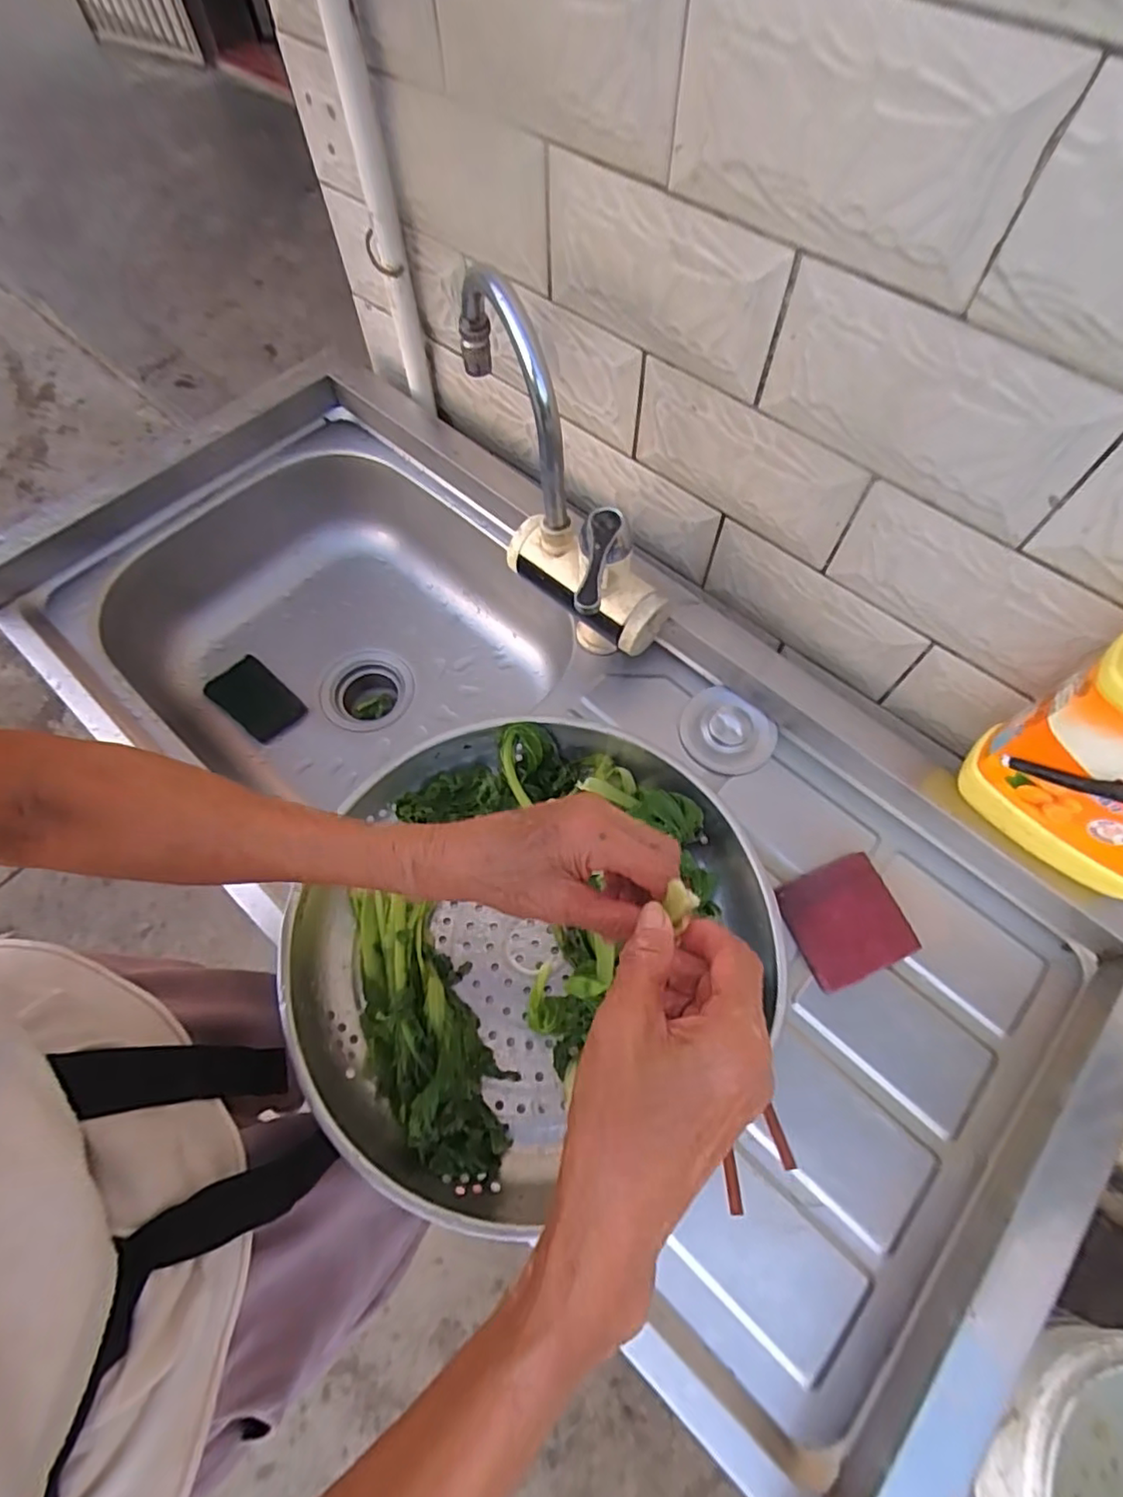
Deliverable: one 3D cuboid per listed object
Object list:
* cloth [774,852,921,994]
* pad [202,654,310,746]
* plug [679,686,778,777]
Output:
[{"bbox_3d":[0.222,0.134,0.487,0.083,0.012,0.084,-20,67,-9],"label":"cloth"},{"bbox_3d":[-0.356,-0.057,0.726,0.101,0.006,0.066,42,72,-2],"label":"pad"},{"bbox_3d":[0.147,-0.016,0.557,0.076,0.016,0.080,0,65,0],"label":"plug"}]

